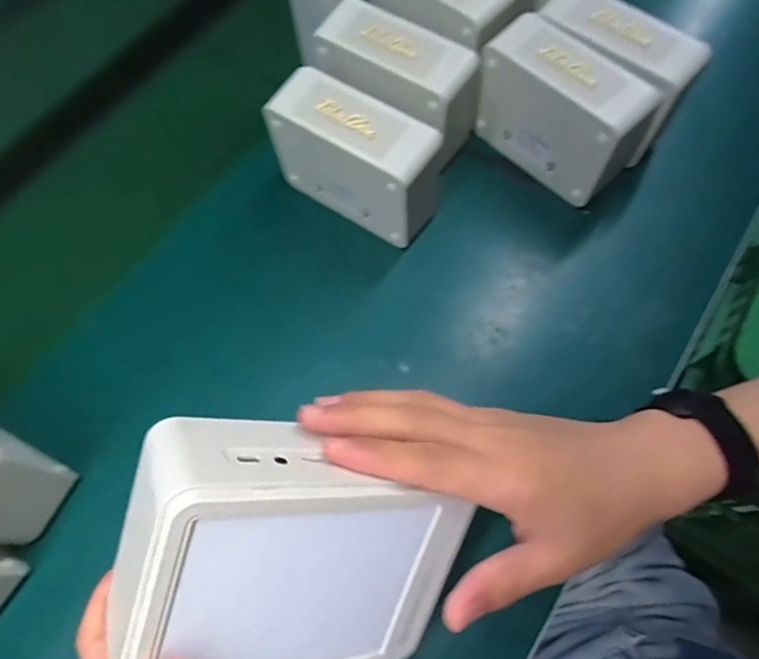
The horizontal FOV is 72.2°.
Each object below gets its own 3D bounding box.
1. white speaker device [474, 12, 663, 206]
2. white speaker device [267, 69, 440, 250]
[{"bbox_3d":[0.156,-0.190,0.462,0.143,0.104,0.063,38,73,16],"label":"white speaker device"},{"bbox_3d":[-0.017,-0.145,0.445,0.141,0.097,0.055,32,71,14],"label":"white speaker device"}]

